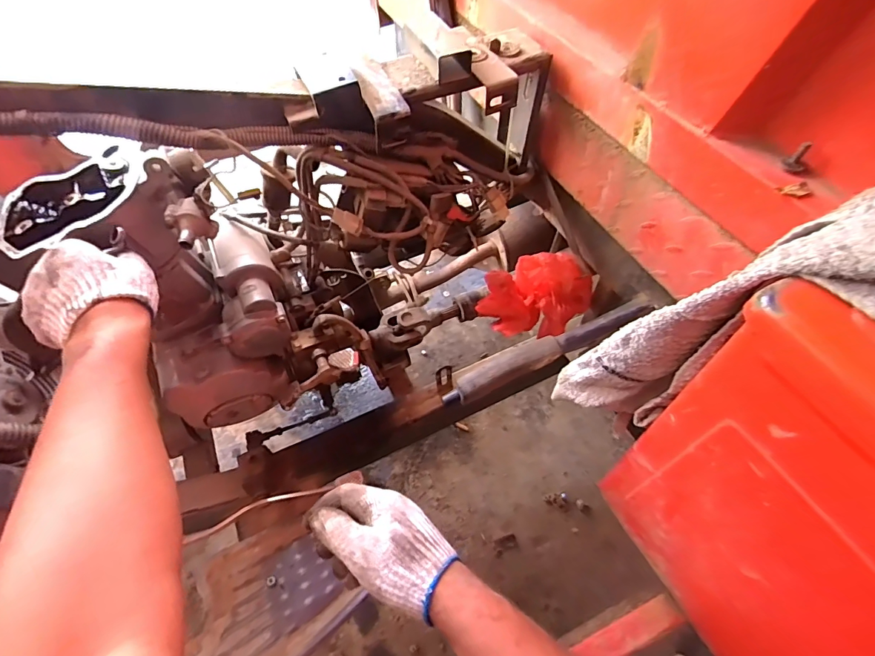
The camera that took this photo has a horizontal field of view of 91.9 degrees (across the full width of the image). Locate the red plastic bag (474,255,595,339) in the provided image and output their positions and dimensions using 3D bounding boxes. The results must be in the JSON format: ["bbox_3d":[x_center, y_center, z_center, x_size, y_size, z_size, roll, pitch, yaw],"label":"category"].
[{"bbox_3d":[0.150,-0.051,0.646,0.149,0.092,0.123,-30,61,-18],"label":"red plastic bag"}]

